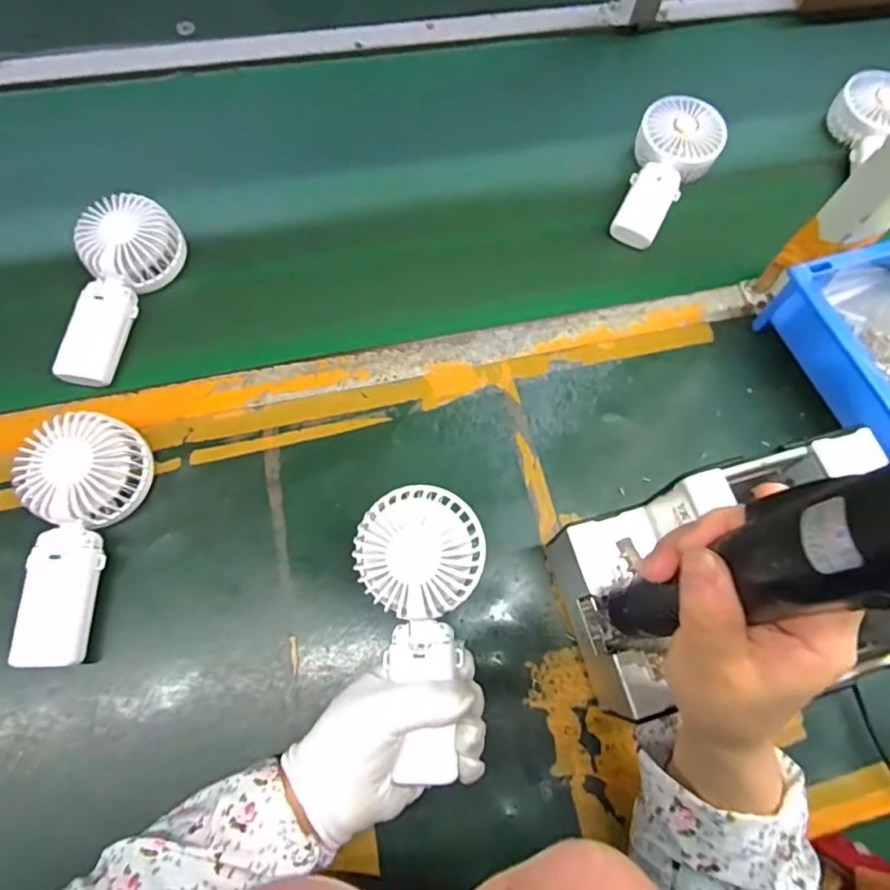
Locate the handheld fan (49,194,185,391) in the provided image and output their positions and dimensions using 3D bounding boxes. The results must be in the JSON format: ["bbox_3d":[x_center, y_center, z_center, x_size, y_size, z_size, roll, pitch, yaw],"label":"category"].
[{"bbox_3d":[-0.301,-0.143,0.497,0.073,0.052,0.181,8,69,-1],"label":"handheld fan"}]

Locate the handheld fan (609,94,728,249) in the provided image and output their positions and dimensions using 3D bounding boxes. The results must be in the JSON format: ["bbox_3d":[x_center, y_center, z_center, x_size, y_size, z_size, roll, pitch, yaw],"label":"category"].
[{"bbox_3d":[0.234,-0.289,0.589,0.085,0.032,0.175,24,81,12],"label":"handheld fan"}]

